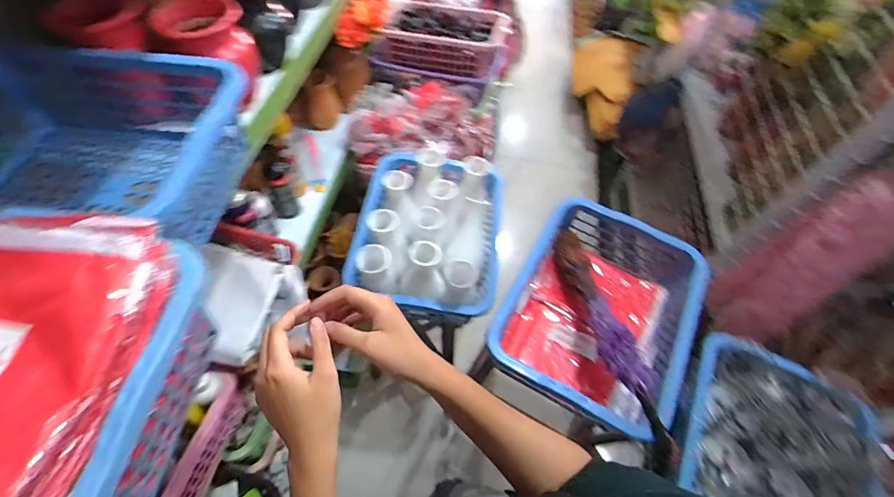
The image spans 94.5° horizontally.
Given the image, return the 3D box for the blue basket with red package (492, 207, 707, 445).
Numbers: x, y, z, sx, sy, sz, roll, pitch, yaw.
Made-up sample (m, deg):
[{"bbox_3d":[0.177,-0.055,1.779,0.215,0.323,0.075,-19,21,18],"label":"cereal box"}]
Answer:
[{"bbox_3d":[0.288,0.124,0.812,0.310,0.135,0.414,27,59,12],"label":"blue basket with red package"}]

